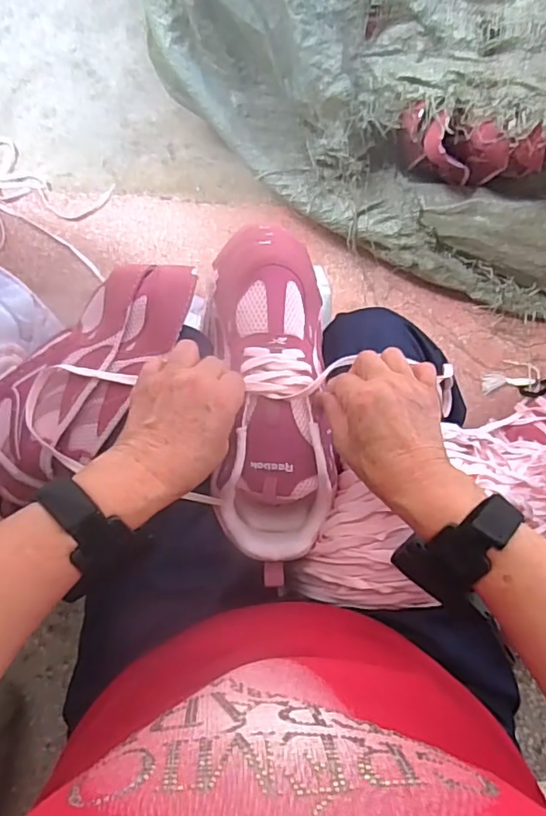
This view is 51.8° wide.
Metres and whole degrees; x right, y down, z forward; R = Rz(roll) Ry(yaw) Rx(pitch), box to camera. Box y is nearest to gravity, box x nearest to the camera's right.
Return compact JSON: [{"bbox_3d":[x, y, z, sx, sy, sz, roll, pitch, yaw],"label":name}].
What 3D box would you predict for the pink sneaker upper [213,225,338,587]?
[{"bbox_3d":[0.001,-0.011,0.471,0.097,0.070,0.286,-2,86,2],"label":"pink sneaker upper"}]

